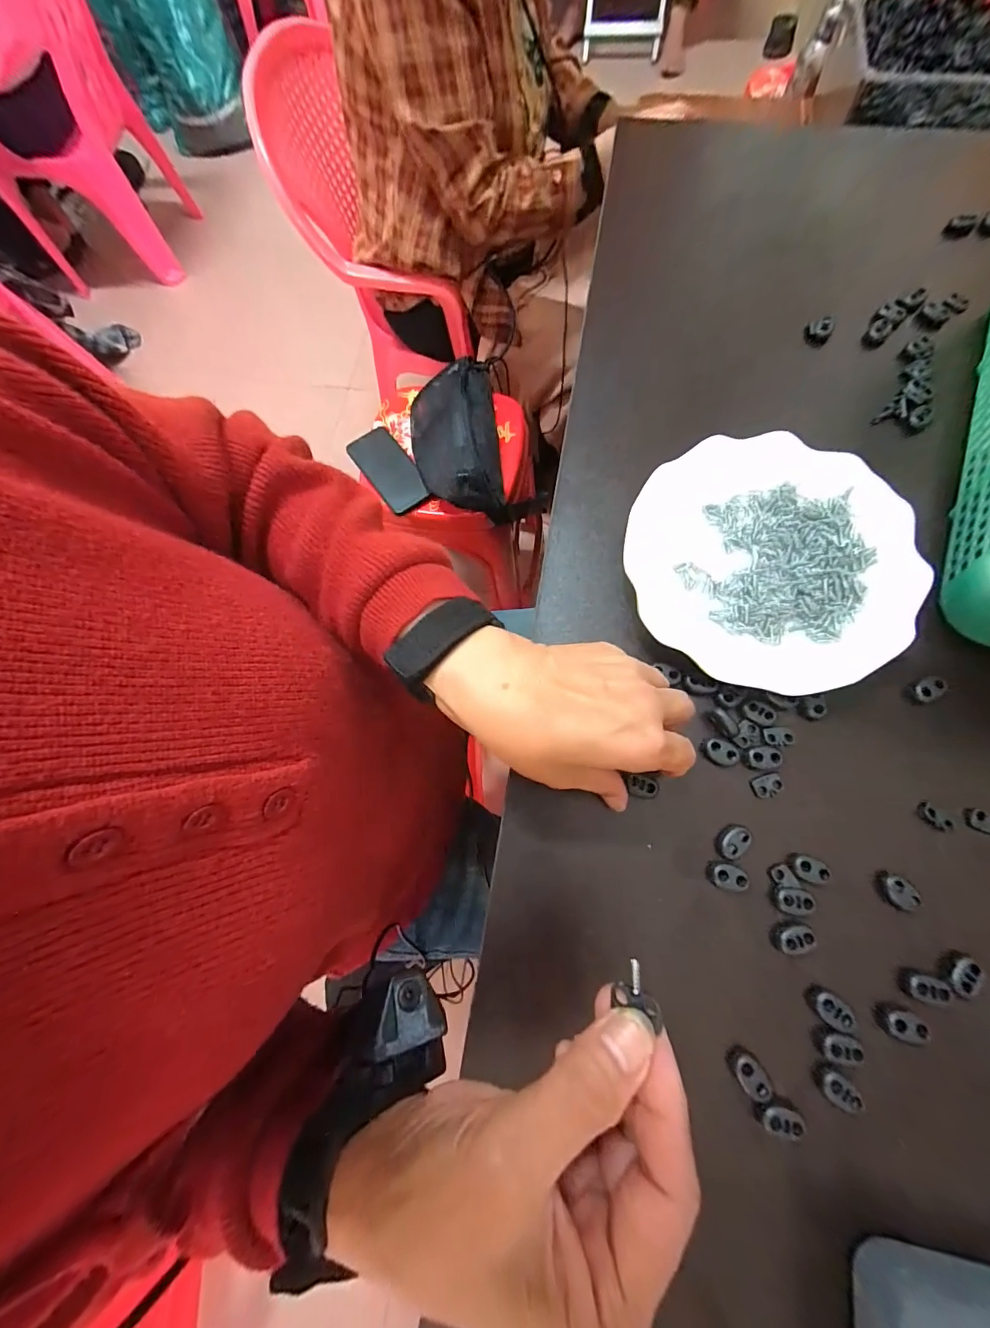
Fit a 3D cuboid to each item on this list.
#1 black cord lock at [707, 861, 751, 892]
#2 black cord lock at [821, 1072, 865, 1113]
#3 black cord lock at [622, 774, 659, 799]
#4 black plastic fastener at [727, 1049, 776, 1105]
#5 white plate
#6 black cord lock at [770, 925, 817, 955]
[{"bbox_3d":[0.137,0.124,0.261,0.020,0.009,0.013,11,75,5],"label":"black cord lock"},{"bbox_3d":[0.178,0.220,0.229,0.017,0.007,0.013,40,79,12],"label":"black cord lock"},{"bbox_3d":[0.091,0.076,0.275,0.020,0.006,0.012,4,74,3],"label":"black cord lock"},{"bbox_3d":[0.135,0.215,0.234,0.016,0.006,0.023,-33,76,-8],"label":"black plastic fastener"},{"bbox_3d":[0.179,-0.070,0.302,0.172,0.031,0.175,0,74,2],"label":"white plate"},{"bbox_3d":[0.166,0.153,0.250,0.019,0.012,0.013,-5,74,0],"label":"black cord lock"}]

